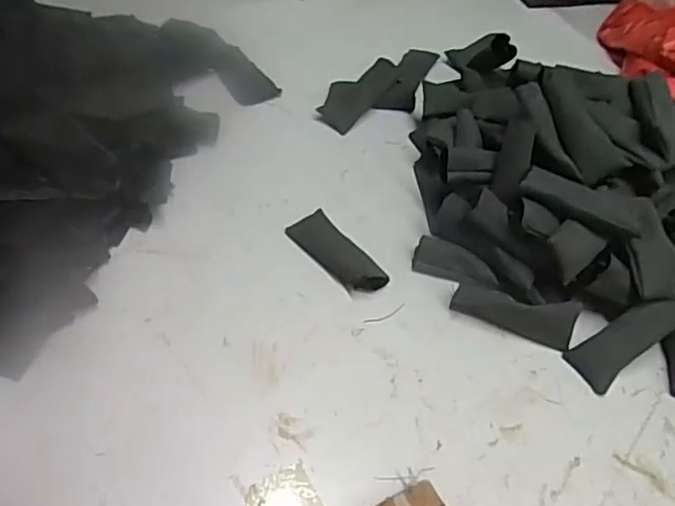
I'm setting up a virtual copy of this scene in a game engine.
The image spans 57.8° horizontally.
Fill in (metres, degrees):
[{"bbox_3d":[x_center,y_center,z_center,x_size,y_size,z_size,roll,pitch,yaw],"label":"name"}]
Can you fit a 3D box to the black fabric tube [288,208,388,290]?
[{"bbox_3d":[-0.001,-0.002,0.558,0.038,0.021,0.104,-27,56,-28],"label":"black fabric tube"}]

